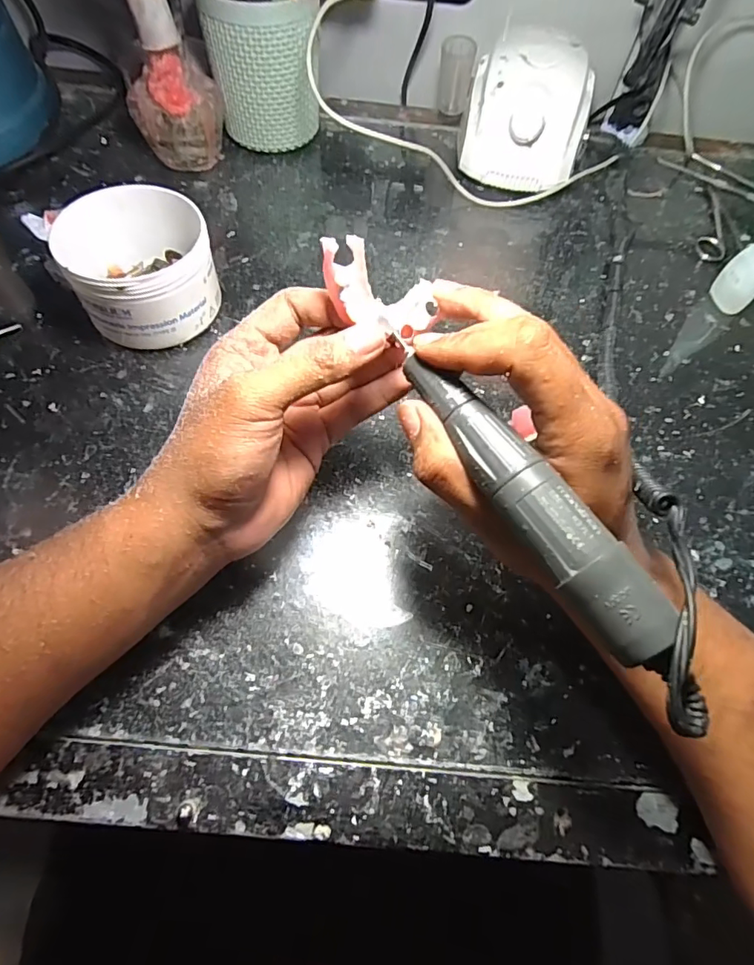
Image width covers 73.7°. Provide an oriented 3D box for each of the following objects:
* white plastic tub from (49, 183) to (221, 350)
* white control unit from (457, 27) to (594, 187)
[{"bbox_3d":[-0.156,-0.142,0.336,0.086,0.064,0.088,2,62,-3],"label":"white plastic tub"},{"bbox_3d":[0.132,-0.324,0.445,0.103,0.081,0.117,14,62,3],"label":"white control unit"}]

